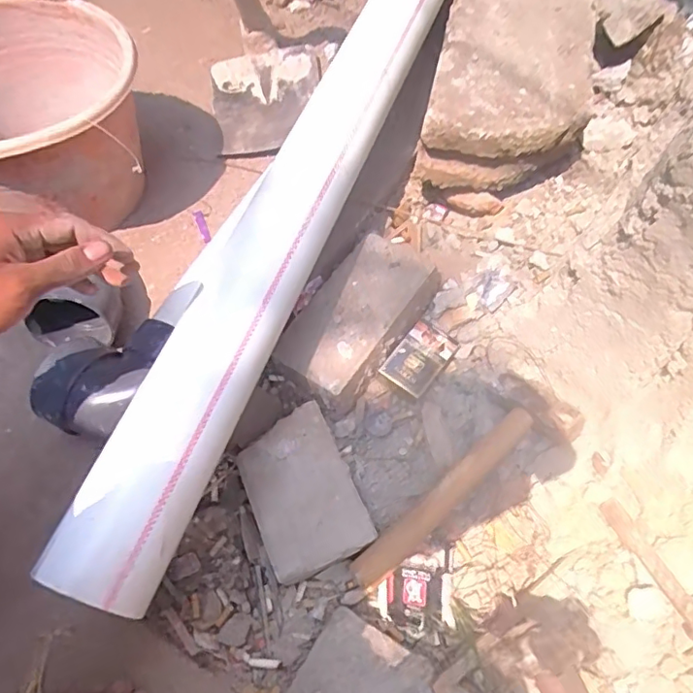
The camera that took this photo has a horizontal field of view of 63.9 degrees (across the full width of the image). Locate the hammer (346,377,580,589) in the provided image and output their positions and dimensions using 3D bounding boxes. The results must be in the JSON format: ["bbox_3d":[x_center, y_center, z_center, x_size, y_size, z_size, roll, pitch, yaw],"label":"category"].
[{"bbox_3d":[0.128,0.150,0.558,0.101,0.058,0.271,38,67,20],"label":"hammer"}]

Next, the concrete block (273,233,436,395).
[{"bbox_3d":[0.012,-0.042,0.656,0.110,0.045,0.206,33,67,16],"label":"concrete block"}]

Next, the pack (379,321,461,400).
[{"bbox_3d":[0.087,0.014,0.656,0.055,0.019,0.090,35,66,18],"label":"pack"}]

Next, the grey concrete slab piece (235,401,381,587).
[{"bbox_3d":[-0.048,0.148,0.576,0.106,0.024,0.159,-28,57,1],"label":"grey concrete slab piece"}]

